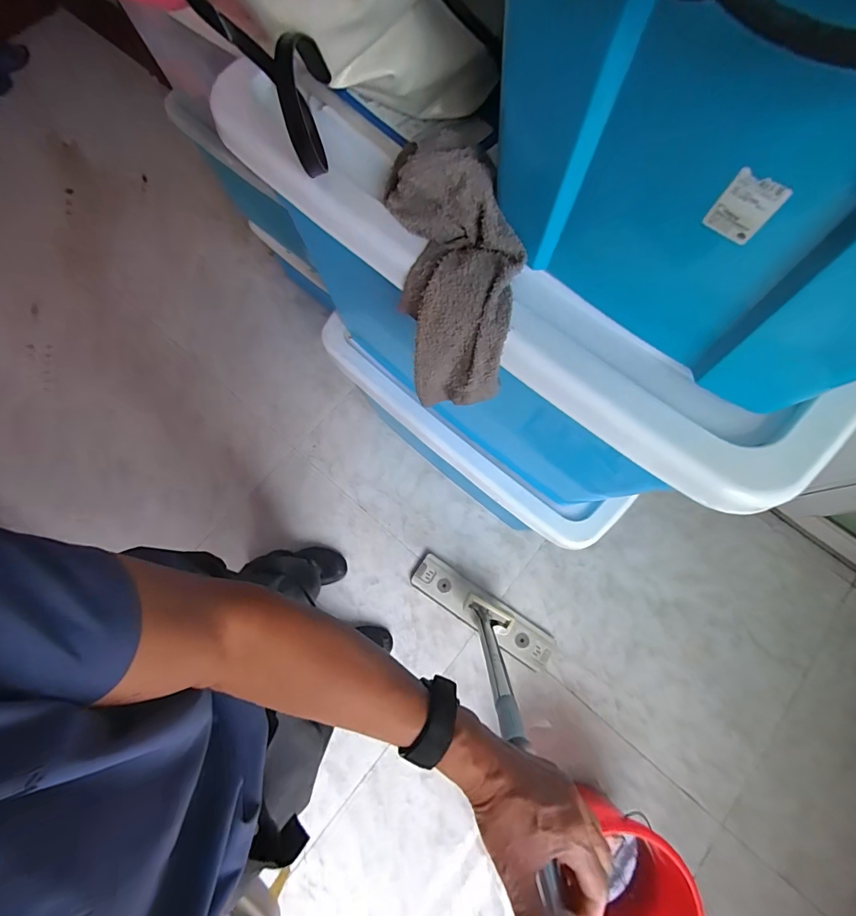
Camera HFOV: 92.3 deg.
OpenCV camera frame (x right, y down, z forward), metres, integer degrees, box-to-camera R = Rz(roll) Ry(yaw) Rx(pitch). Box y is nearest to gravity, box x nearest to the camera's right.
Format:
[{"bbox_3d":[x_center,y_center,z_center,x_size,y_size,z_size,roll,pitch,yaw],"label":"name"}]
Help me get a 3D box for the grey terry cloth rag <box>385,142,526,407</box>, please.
[{"bbox_3d":[0.026,-0.184,0.438,0.118,0.164,0.217,-6,75,-2],"label":"grey terry cloth rag"}]

